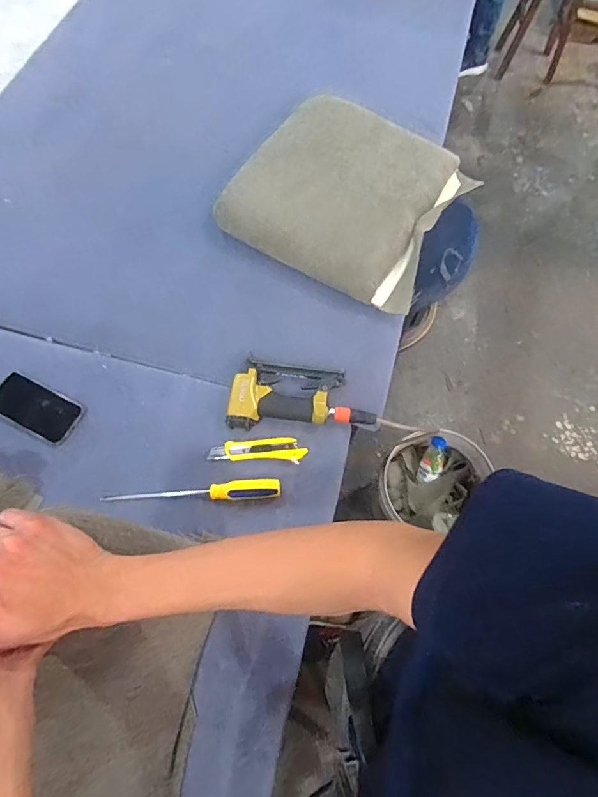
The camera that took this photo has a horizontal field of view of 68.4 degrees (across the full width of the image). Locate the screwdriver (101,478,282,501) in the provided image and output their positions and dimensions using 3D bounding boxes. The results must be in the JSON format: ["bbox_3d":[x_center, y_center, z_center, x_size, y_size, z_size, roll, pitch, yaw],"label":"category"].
[{"bbox_3d":[-0.172,0.155,0.714,0.280,0.023,0.031,-3,69,-3],"label":"screwdriver"}]

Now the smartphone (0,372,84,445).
[{"bbox_3d":[-0.458,0.014,0.760,0.165,0.016,0.079,25,70,8],"label":"smartphone"}]

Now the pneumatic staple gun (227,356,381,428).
[{"bbox_3d":[0.007,-0.002,0.768,0.250,0.039,0.122,5,69,0],"label":"pneumatic staple gun"}]

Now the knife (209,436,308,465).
[{"bbox_3d":[-0.071,0.088,0.762,0.163,0.010,0.043,3,69,-1],"label":"knife"}]

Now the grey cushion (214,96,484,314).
[{"bbox_3d":[0.103,-0.429,0.913,0.425,0.091,0.438,26,70,8],"label":"grey cushion"}]

